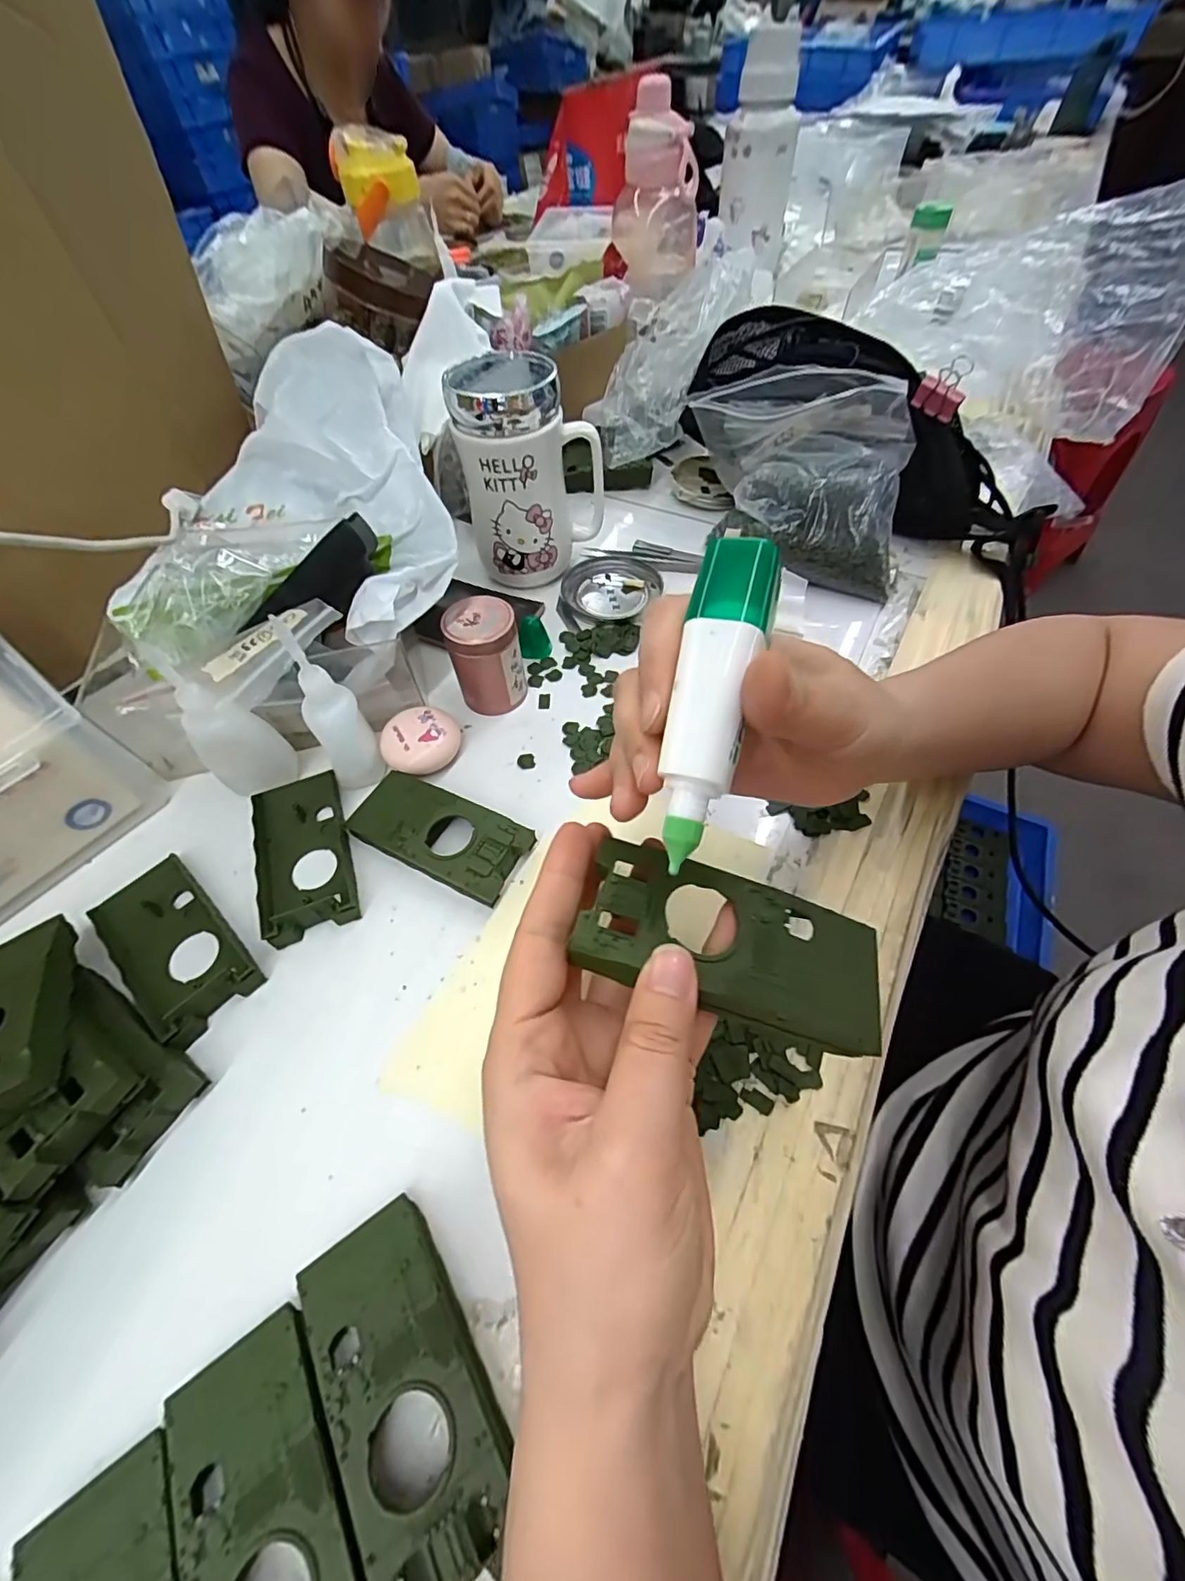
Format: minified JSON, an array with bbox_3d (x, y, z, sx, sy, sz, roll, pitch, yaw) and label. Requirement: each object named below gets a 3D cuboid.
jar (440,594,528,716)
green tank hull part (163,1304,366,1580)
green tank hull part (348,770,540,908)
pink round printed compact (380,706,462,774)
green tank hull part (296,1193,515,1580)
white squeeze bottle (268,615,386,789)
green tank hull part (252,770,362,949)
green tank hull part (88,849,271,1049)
[{"bbox_3d":[-0.069,-0.084,0.357,0.043,0.070,0.036,-19,57,-9],"label":"jar"},{"bbox_3d":[-0.100,0.235,0.173,0.047,0.011,0.102,-33,61,-18],"label":"green tank hull part"},{"bbox_3d":[-0.088,0.025,0.315,0.104,0.020,0.046,23,60,17],"label":"green tank hull part"},{"bbox_3d":[-0.108,-0.030,0.348,0.048,0.024,0.040,-23,58,-12],"label":"pink round printed compact"},{"bbox_3d":[-0.064,0.206,0.191,0.048,0.014,0.100,-32,60,-17],"label":"green tank hull part"},{"bbox_3d":[-0.147,-0.043,0.305,0.028,0.103,0.023,-20,57,-10],"label":"white squeeze bottle"},{"bbox_3d":[-0.166,0.034,0.315,0.046,0.017,0.104,-21,58,-11],"label":"green tank hull part"},{"bbox_3d":[-0.219,0.080,0.288,0.100,0.017,0.046,37,65,24],"label":"green tank hull part"}]

